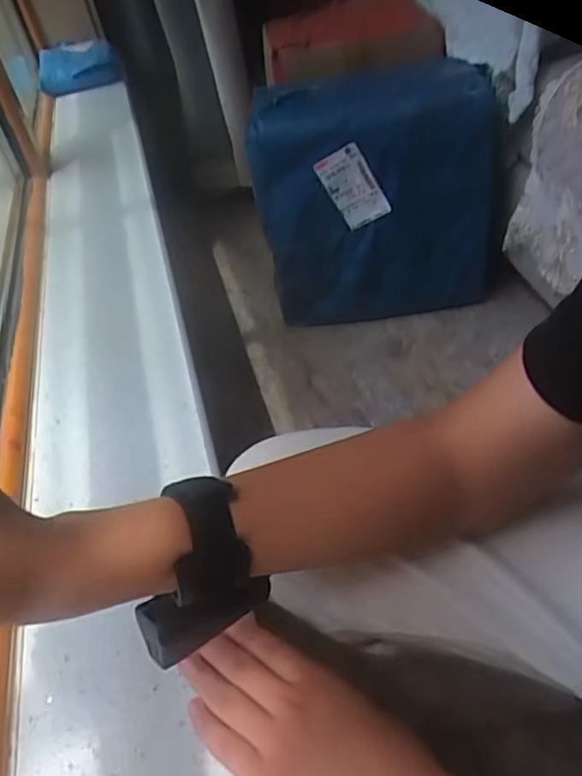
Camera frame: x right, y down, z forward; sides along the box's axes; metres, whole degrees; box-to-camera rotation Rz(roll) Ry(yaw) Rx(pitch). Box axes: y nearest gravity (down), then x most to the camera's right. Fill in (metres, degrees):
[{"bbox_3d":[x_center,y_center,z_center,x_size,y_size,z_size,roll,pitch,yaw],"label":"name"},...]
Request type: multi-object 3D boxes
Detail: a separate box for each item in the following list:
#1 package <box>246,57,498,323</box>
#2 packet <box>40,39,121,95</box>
[{"bbox_3d":[0.142,-0.329,1.060,0.384,0.369,0.169,-12,43,0],"label":"package"},{"bbox_3d":[-0.438,-0.657,1.257,0.161,0.087,0.074,-19,44,-11],"label":"packet"}]

